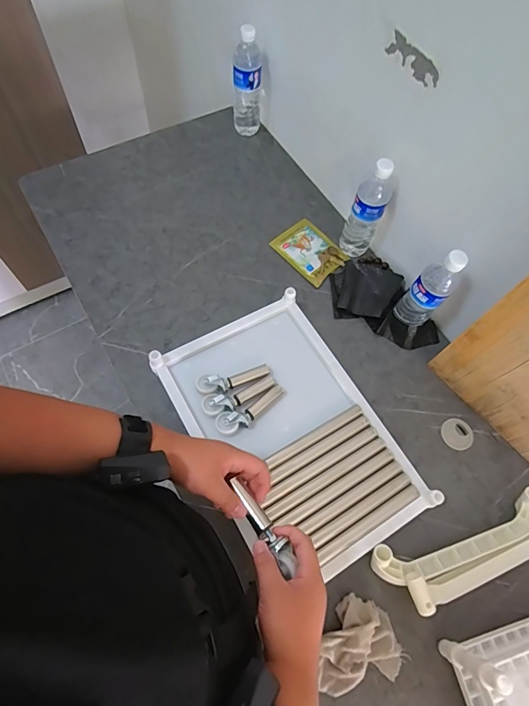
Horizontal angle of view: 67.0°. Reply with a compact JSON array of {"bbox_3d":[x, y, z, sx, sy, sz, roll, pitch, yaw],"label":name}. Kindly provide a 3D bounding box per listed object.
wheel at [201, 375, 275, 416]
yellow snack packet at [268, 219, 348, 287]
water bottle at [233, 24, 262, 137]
[{"bbox_3d":[-0.043,0.078,0.693,0.130,0.030,0.039,-18,70,-12],"label":"wheel"},{"bbox_3d":[0.102,-0.226,0.883,0.109,0.008,0.144,-38,75,-18],"label":"yellow snack packet"},{"bbox_3d":[-0.040,-0.620,0.924,0.071,0.230,0.061,-3,66,-7],"label":"water bottle"}]

